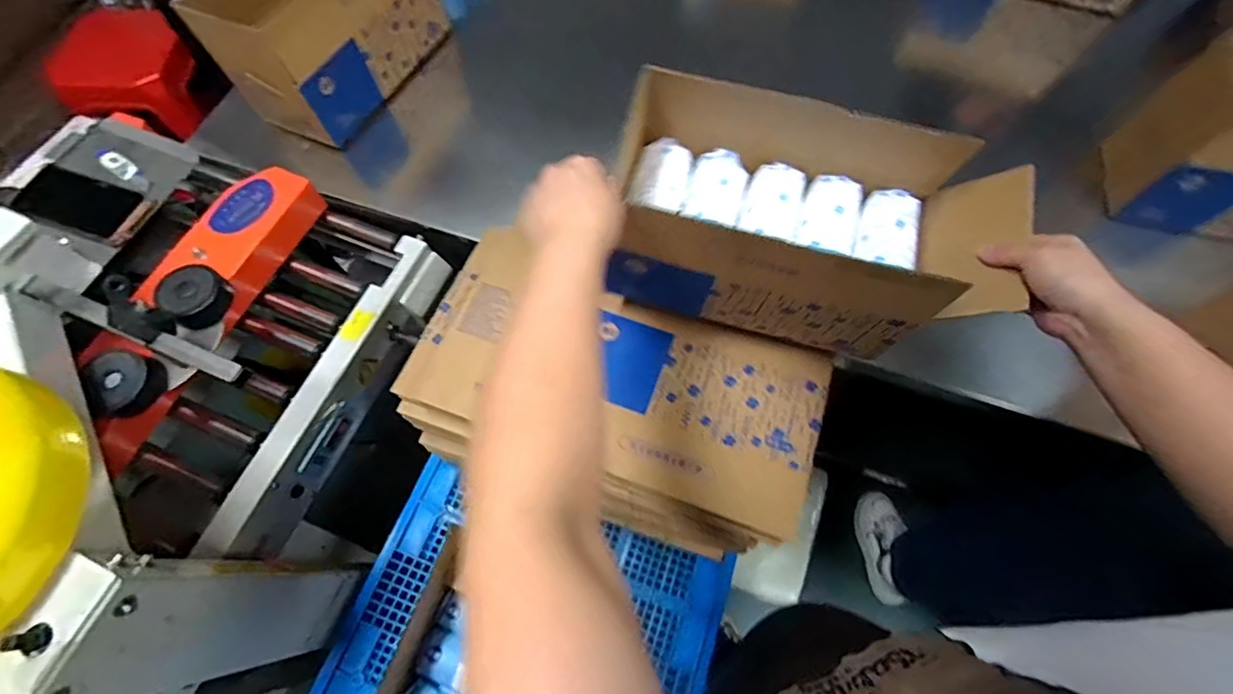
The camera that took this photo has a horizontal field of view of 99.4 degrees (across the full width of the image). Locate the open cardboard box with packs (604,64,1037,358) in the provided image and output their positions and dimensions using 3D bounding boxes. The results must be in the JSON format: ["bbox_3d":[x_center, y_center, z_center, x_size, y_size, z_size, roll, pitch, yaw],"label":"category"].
[{"bbox_3d":[0.186,-0.126,0.561,0.373,0.179,0.182,13,68,6],"label":"open cardboard box with packs"}]

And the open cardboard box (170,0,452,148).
[{"bbox_3d":[-0.449,-0.511,0.834,0.167,0.191,0.316,23,69,10],"label":"open cardboard box"}]

